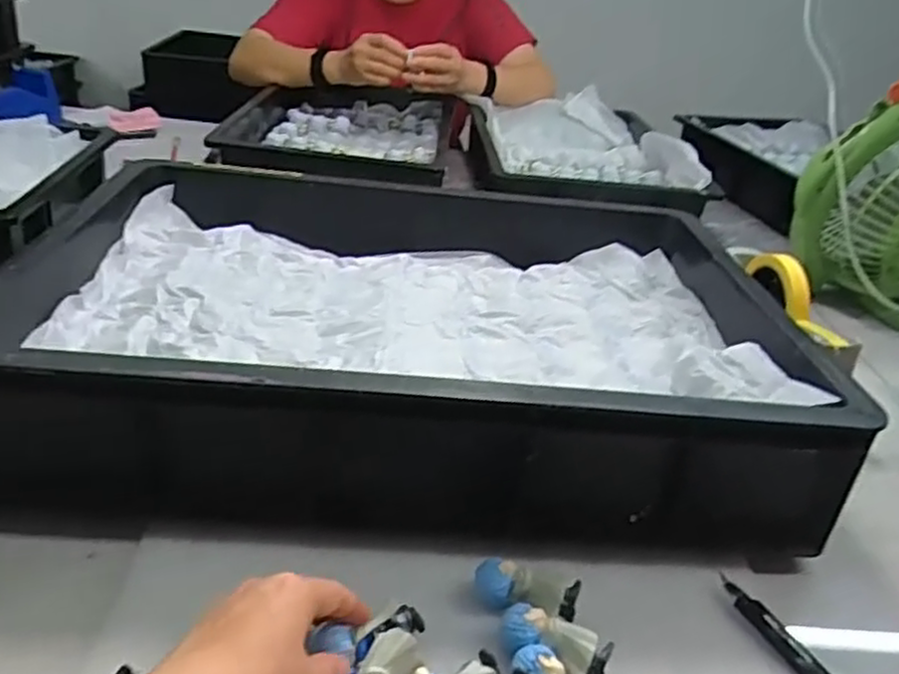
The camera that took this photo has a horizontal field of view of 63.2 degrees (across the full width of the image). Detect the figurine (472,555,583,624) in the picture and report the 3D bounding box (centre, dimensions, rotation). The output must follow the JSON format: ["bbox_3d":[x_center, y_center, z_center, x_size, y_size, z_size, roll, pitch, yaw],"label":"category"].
[{"bbox_3d":[0.047,0.150,0.439,0.060,0.020,0.026,15,31,14],"label":"figurine"}]

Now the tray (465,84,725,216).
[{"bbox_3d":[0.195,-0.303,1.163,0.308,0.075,0.446,4,30,-5],"label":"tray"}]

